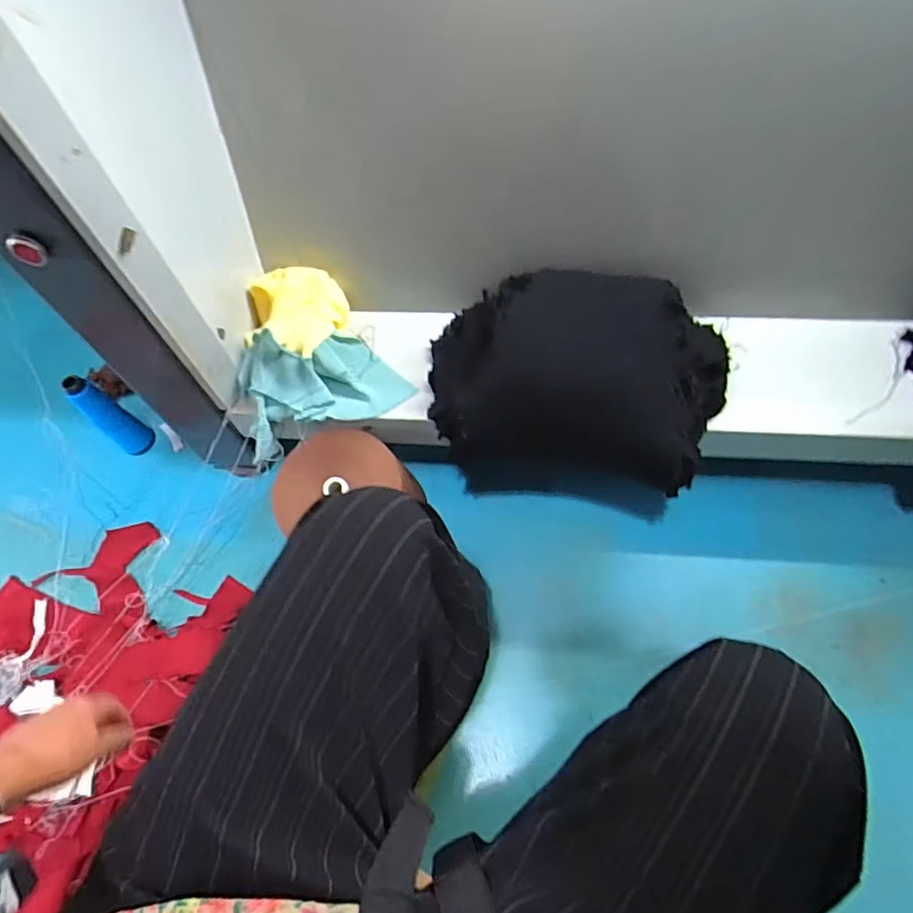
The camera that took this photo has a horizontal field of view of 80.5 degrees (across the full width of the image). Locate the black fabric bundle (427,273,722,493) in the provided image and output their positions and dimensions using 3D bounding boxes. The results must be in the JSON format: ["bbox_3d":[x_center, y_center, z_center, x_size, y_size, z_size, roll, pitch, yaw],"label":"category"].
[{"bbox_3d":[0.146,-0.063,0.716,0.374,0.290,0.237,11,62,10],"label":"black fabric bundle"}]

